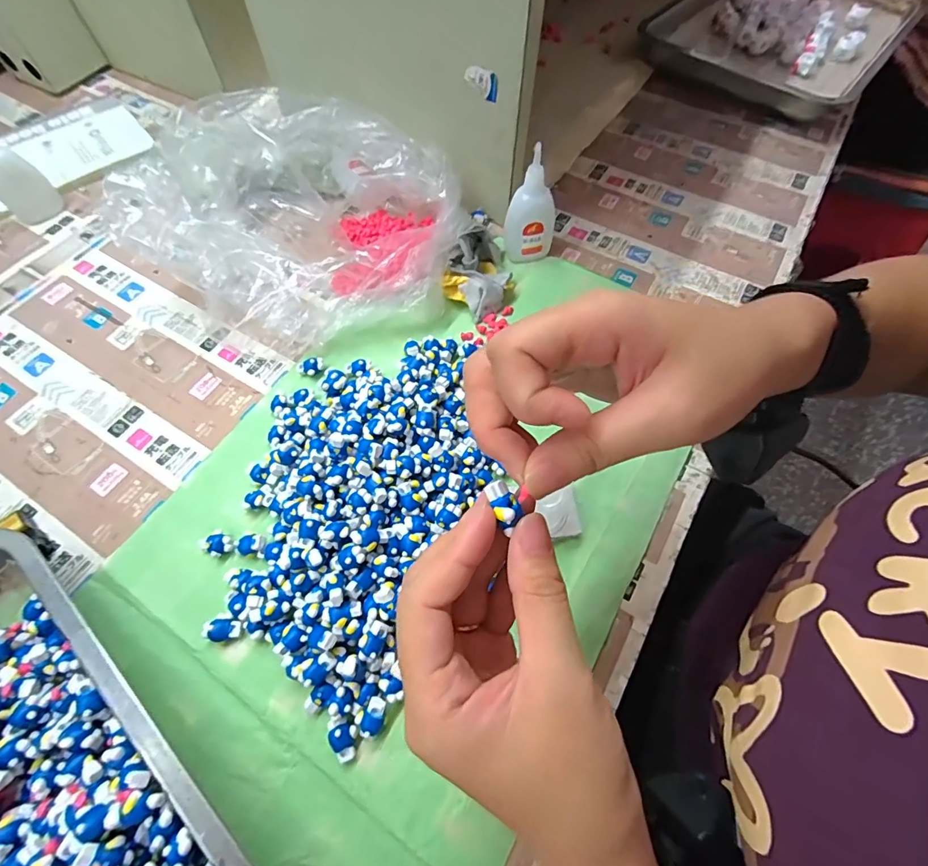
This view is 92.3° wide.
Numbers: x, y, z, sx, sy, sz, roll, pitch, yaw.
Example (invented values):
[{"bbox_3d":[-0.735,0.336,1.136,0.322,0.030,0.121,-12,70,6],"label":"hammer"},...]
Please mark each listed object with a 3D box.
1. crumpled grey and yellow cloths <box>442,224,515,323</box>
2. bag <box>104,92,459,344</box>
[{"bbox_3d":[0.012,-0.142,0.389,0.058,0.035,0.079,1,64,0],"label":"crumpled grey and yellow cloths"},{"bbox_3d":[-0.126,-0.185,0.381,0.240,0.093,0.216,20,66,9],"label":"bag"}]

